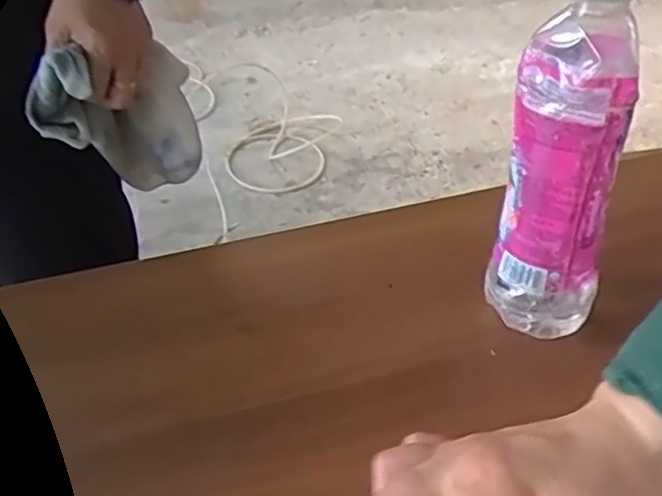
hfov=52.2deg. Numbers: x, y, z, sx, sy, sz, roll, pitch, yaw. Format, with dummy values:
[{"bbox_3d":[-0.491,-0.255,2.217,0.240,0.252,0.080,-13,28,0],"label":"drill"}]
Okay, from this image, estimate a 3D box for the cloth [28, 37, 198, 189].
[{"bbox_3d":[-0.180,-0.122,0.601,0.042,0.195,0.119,21,90,27],"label":"cloth"}]

